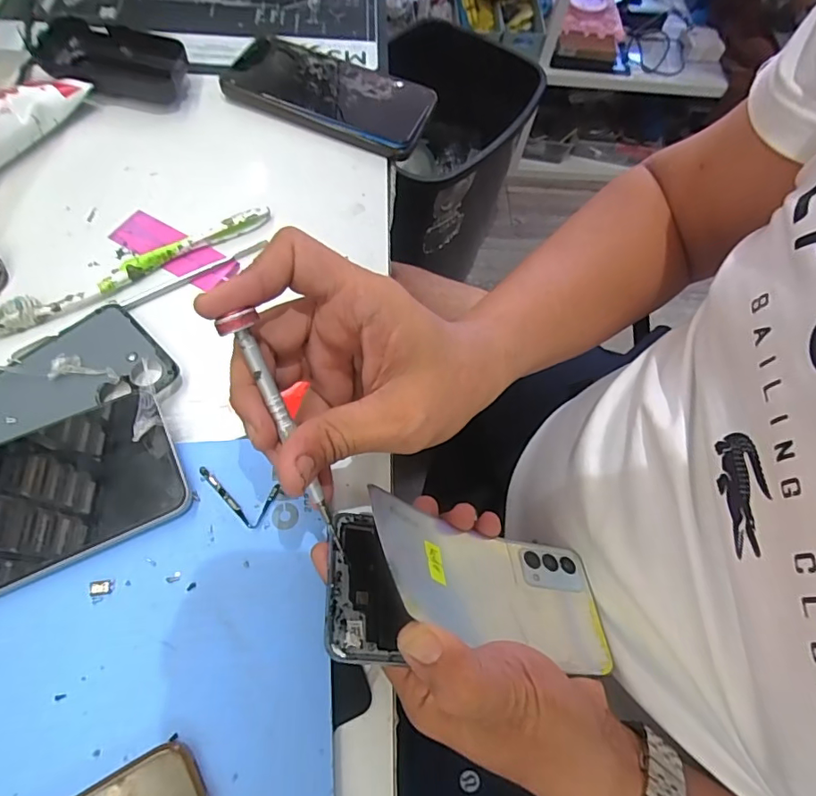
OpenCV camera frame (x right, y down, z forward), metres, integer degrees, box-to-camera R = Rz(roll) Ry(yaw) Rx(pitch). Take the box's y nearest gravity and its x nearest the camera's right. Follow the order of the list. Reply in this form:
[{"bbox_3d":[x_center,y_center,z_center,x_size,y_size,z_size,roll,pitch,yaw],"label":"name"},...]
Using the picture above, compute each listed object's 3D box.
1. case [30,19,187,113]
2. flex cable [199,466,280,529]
[{"bbox_3d":[-0.241,-0.276,0.421,0.126,0.029,0.065,17,63,5],"label":"case"},{"bbox_3d":[-0.095,0.054,0.275,0.044,0.004,0.025,12,63,2],"label":"flex cable"}]

